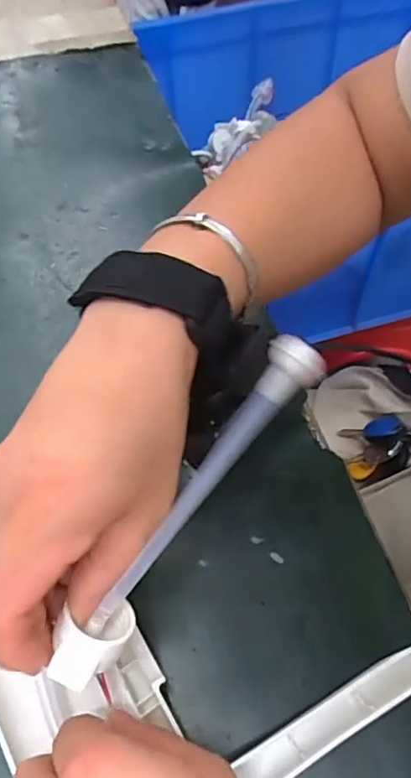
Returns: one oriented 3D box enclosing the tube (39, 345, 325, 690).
[{"bbox_3d":[-0.007,0.042,0.195,0.021,0.014,0.140,36,91,19],"label":"tube"}]

